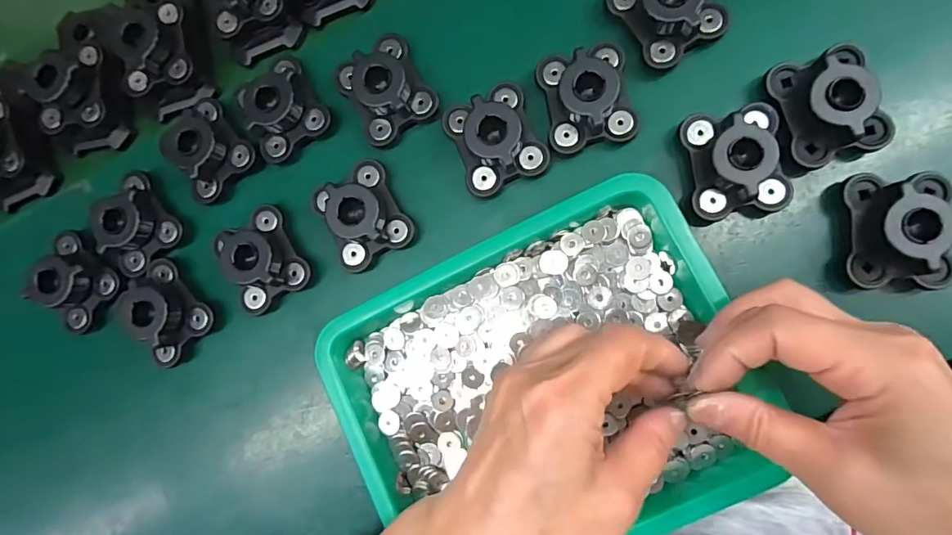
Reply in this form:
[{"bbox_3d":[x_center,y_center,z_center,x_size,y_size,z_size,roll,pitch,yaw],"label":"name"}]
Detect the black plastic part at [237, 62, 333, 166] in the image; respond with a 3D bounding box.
[{"bbox_3d":[-0.125,-0.100,0.296,0.047,0.026,0.053,-32,89,8],"label":"black plastic part"}]

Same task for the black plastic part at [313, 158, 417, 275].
[{"bbox_3d":[-0.069,-0.032,0.287,0.047,0.030,0.056,-29,89,8],"label":"black plastic part"}]

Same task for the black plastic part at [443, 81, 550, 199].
[{"bbox_3d":[0.011,-0.076,0.277,0.048,0.028,0.057,-22,90,8],"label":"black plastic part"}]

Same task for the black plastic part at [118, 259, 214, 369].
[{"bbox_3d":[-0.201,0.028,0.297,0.041,0.026,0.057,-43,87,7],"label":"black plastic part"}]

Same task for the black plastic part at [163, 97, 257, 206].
[{"bbox_3d":[-0.176,-0.075,0.302,0.045,0.021,0.053,-43,87,7],"label":"black plastic part"}]

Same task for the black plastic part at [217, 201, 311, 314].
[{"bbox_3d":[-0.135,-0.004,0.294,0.045,0.028,0.056,-30,89,8],"label":"black plastic part"}]

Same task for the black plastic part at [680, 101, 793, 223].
[{"bbox_3d":[0.141,-0.057,0.254,0.047,0.025,0.058,-11,91,8],"label":"black plastic part"}]

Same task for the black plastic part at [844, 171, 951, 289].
[{"bbox_3d":[0.218,-0.019,0.240,0.047,0.026,0.057,1,93,7],"label":"black plastic part"}]

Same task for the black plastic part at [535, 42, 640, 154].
[{"bbox_3d":[0.064,-0.098,0.269,0.048,0.021,0.056,-12,91,8],"label":"black plastic part"}]

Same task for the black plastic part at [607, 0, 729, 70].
[{"bbox_3d":[0.108,-0.147,0.267,0.046,0.026,0.056,-32,89,8],"label":"black plastic part"}]

